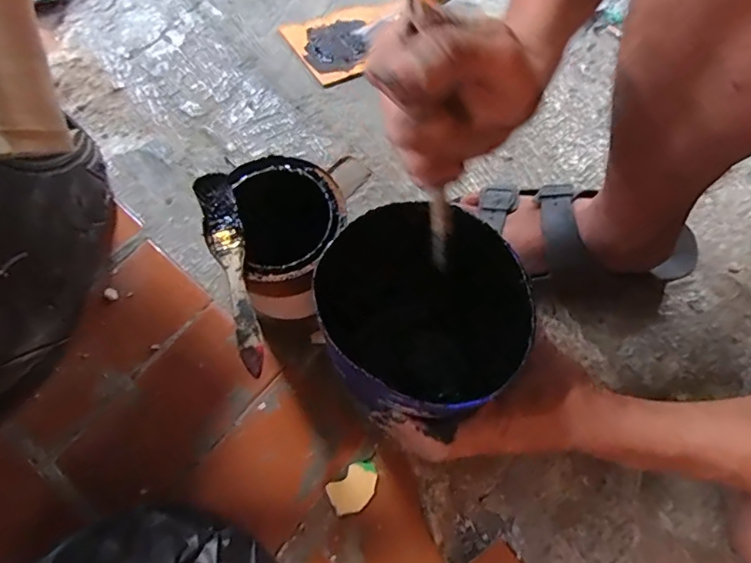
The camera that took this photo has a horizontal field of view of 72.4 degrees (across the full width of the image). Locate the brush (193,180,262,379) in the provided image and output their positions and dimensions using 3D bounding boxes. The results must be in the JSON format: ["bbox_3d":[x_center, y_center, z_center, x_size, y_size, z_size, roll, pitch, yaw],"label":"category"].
[{"bbox_3d":[-0.106,-0.009,0.368,0.028,0.021,0.153,-15,69,-6],"label":"brush"}]

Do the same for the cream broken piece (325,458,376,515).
[{"bbox_3d":[-0.018,0.179,0.447,0.047,0.004,0.032,-36,68,-13],"label":"cream broken piece"}]

